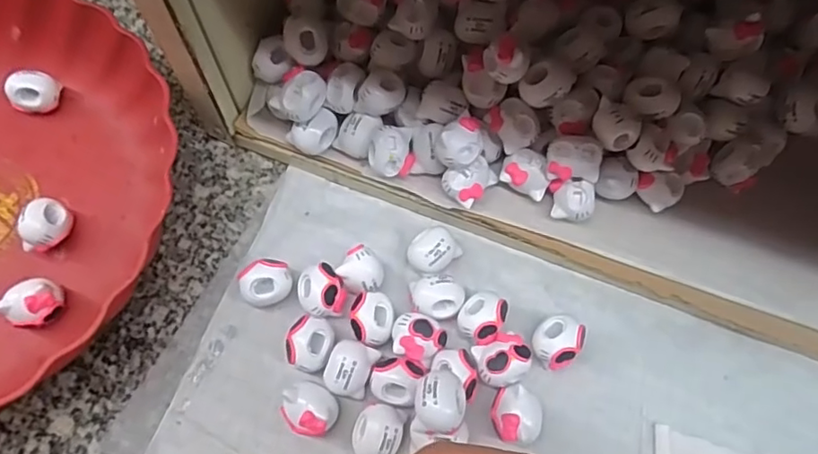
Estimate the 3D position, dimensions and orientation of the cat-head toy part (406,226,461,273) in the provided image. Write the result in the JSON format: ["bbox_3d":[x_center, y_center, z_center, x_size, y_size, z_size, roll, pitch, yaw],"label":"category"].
[{"bbox_3d":[0.011,0.013,0.293,0.024,0.019,0.020,-39,72,-16],"label":"cat-head toy part"}]

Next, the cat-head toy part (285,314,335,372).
[{"bbox_3d":[-0.046,0.055,0.271,0.020,0.015,0.025,13,67,5],"label":"cat-head toy part"}]

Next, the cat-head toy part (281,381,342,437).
[{"bbox_3d":[-0.045,0.083,0.263,0.025,0.020,0.022,16,67,6],"label":"cat-head toy part"}]

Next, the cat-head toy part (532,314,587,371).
[{"bbox_3d":[0.071,0.055,0.275,0.025,0.018,0.022,-39,72,-16],"label":"cat-head toy part"}]

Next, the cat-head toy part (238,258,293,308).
[{"bbox_3d":[-0.070,0.029,0.285,0.025,0.019,0.020,-34,71,-14],"label":"cat-head toy part"}]

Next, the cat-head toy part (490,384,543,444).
[{"bbox_3d":[0.049,0.087,0.263,0.022,0.019,0.023,0,66,-1],"label":"cat-head toy part"}]

